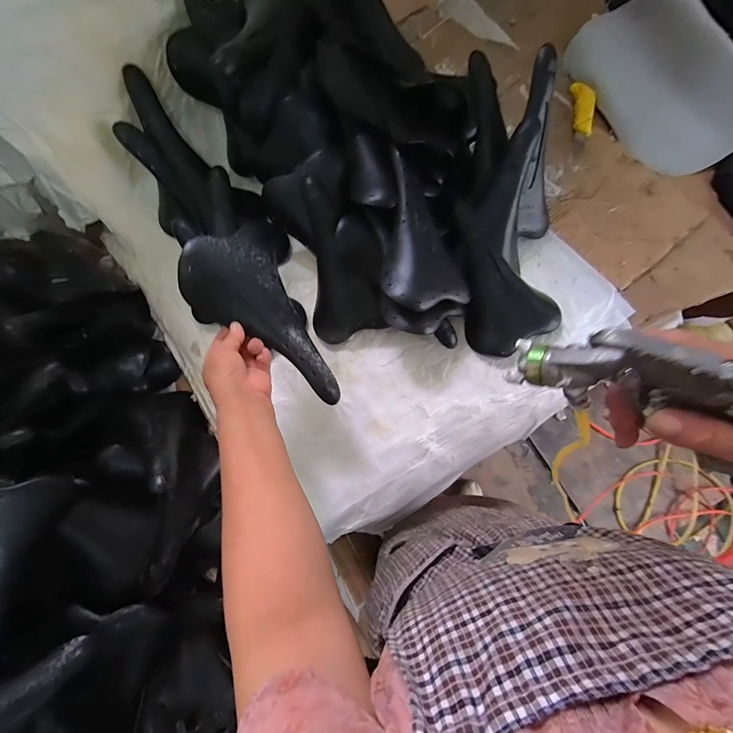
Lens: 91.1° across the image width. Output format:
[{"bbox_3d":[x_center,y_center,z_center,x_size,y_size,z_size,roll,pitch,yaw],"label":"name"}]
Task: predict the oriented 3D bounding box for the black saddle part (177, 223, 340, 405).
[{"bbox_3d":[-0.117,-0.056,0.464,0.119,0.053,0.248,-40,107,-8],"label":"black saddle part"}]

